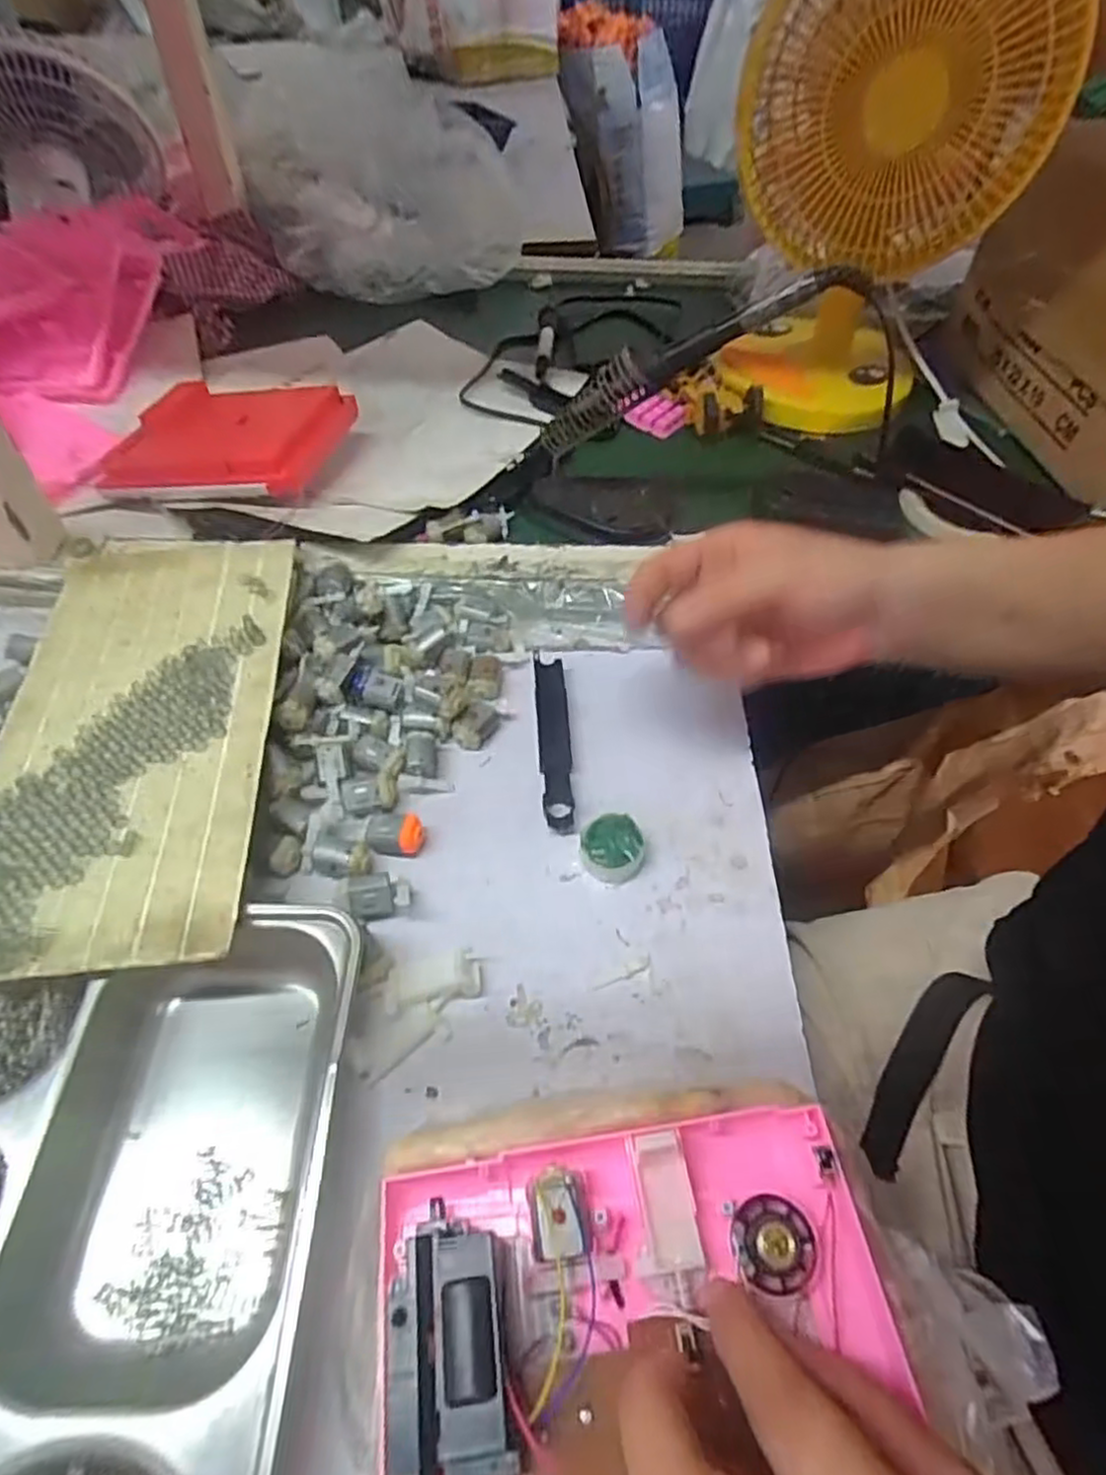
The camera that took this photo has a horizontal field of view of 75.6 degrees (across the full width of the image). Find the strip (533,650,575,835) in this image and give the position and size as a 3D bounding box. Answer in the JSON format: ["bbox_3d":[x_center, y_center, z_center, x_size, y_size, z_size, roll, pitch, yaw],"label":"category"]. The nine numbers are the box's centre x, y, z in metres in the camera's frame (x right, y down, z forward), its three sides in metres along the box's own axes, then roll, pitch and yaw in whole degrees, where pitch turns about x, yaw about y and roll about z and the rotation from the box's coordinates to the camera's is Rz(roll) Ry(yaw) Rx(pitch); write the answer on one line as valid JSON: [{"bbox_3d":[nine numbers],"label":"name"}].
[{"bbox_3d":[0.001,0.000,0.424,0.019,0.006,0.127,1,55,-7],"label":"strip"}]

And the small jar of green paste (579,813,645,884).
[{"bbox_3d":[0.031,0.056,0.371,0.033,0.020,0.032,1,53,-1],"label":"small jar of green paste"}]

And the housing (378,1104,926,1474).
[{"bbox_3d":[0.029,0.193,0.218,0.160,0.037,0.128,-6,53,-6],"label":"housing"}]

